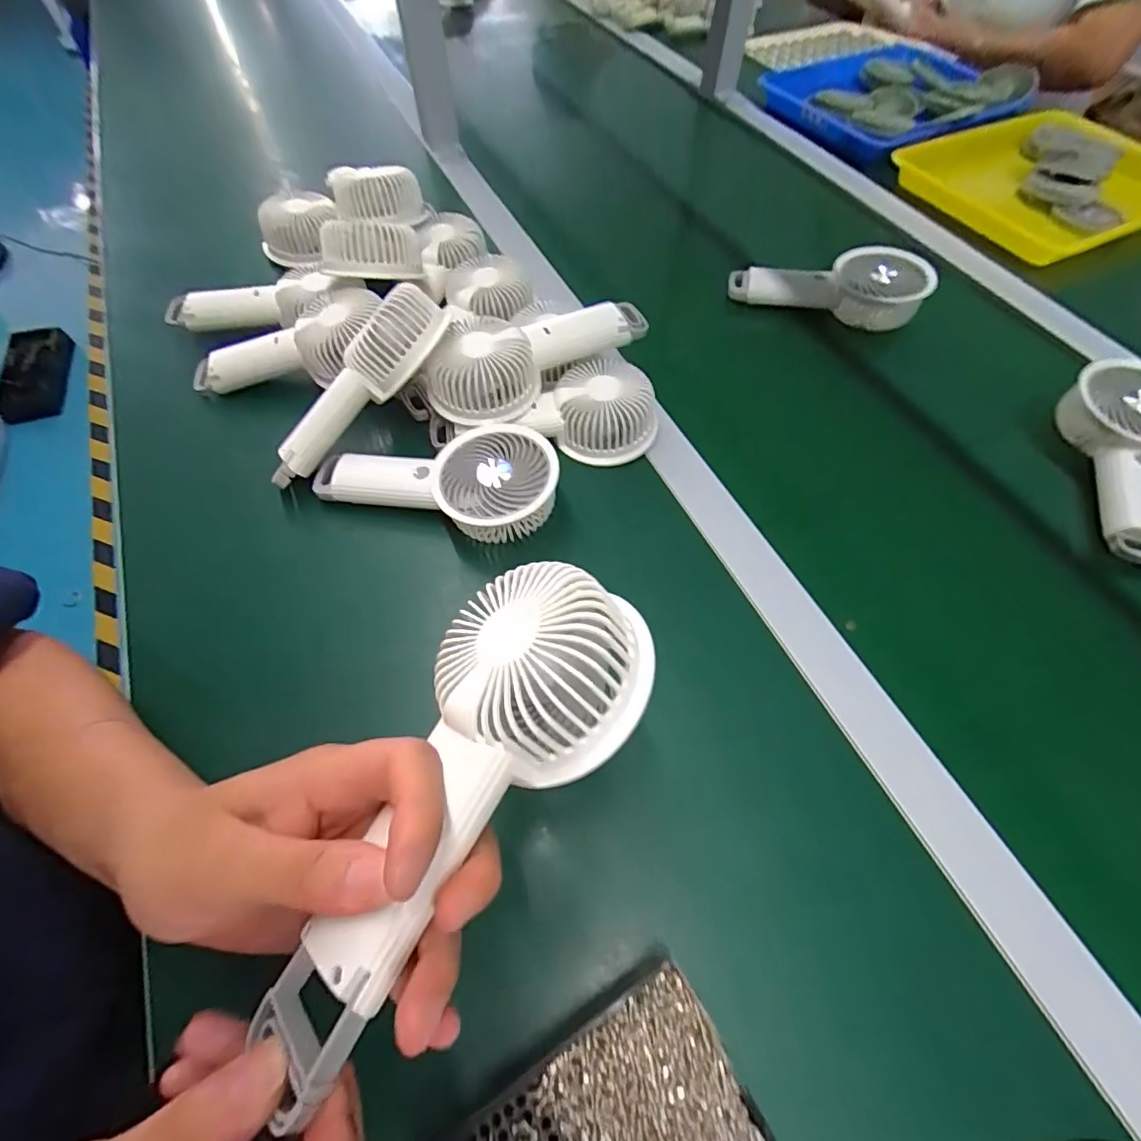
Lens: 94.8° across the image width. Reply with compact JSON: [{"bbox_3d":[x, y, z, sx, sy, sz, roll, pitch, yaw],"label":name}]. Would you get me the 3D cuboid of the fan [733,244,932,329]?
[{"bbox_3d":[0.263,-0.295,0.540,0.181,0.063,0.071,19,62,11],"label":"fan"}]

